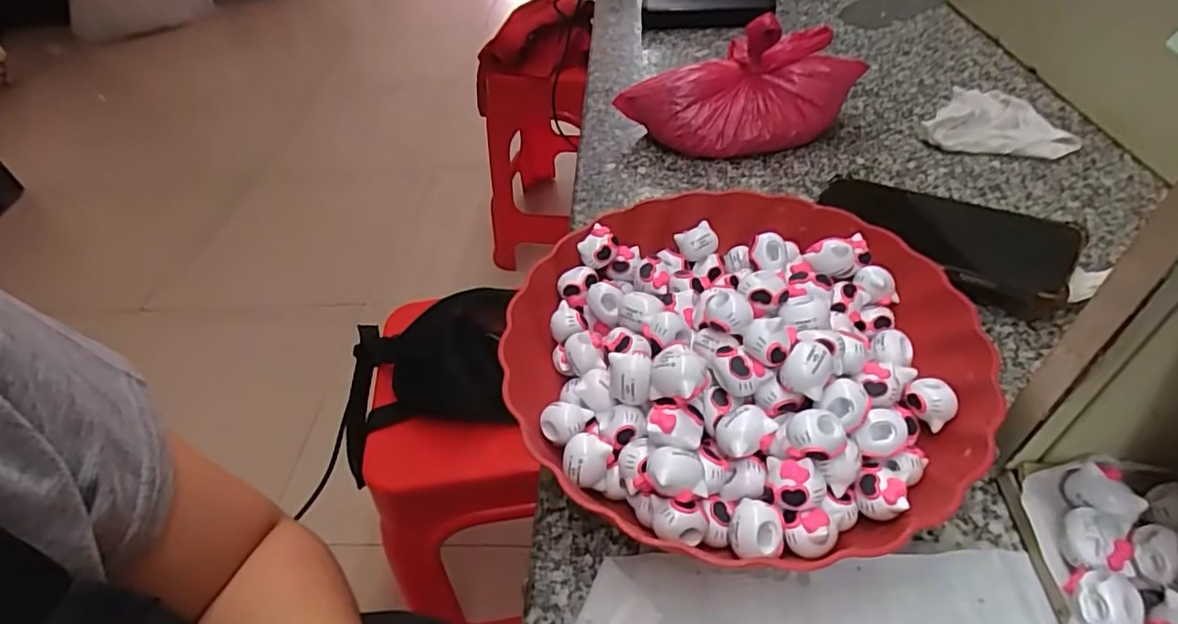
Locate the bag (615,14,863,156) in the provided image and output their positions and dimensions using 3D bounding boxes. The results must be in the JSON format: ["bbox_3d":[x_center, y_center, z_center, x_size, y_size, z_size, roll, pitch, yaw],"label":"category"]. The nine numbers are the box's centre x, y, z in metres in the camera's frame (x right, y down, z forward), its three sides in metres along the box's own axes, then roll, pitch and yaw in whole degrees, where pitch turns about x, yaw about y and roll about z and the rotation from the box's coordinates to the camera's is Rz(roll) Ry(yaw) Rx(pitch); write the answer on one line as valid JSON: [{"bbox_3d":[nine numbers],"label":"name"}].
[{"bbox_3d":[0.130,-0.184,0.510,0.207,0.081,0.081,-4,46,3],"label":"bag"}]

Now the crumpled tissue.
[{"bbox_3d":[0.346,-0.168,0.516,0.109,0.017,0.110,8,48,14],"label":"crumpled tissue"}]

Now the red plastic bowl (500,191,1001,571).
[{"bbox_3d":[0.080,0.017,0.324,0.236,0.073,0.228,-3,45,3],"label":"red plastic bowl"}]

